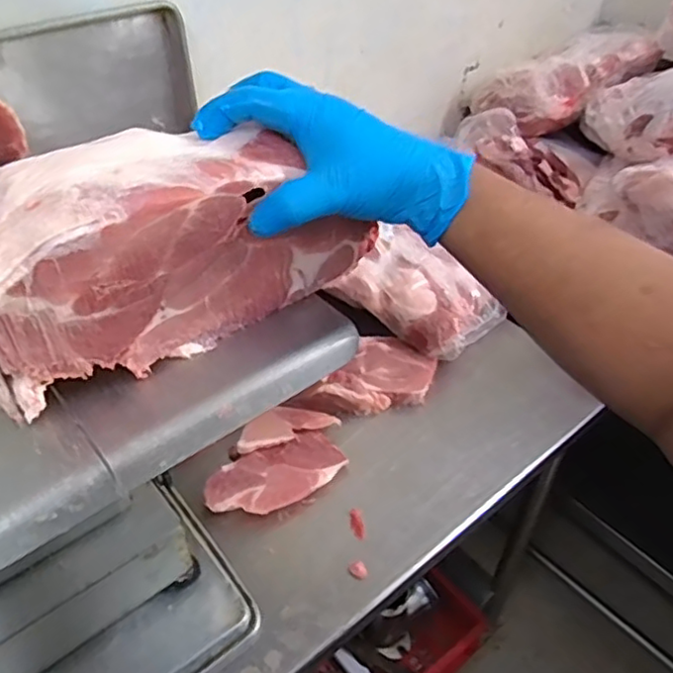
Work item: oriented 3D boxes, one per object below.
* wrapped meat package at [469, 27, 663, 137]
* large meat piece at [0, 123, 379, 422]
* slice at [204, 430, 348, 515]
[{"bbox_3d":[0.432,-0.486,1.192,0.334,0.108,0.165,-27,47,-8],"label":"wrapped meat package"},{"bbox_3d":[-0.102,-0.064,0.422,0.257,0.117,0.085,-23,47,-25],"label":"large meat piece"},{"bbox_3d":[-0.072,0.176,0.786,0.173,0.023,0.085,-19,45,-22],"label":"slice"}]

